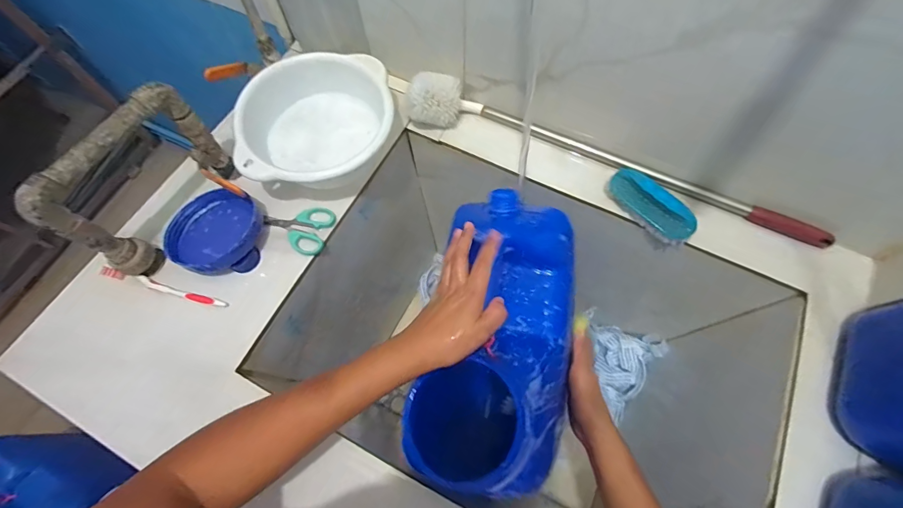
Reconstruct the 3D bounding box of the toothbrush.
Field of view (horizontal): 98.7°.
[{"bbox_3d":[-0.375,0.043,0.501,0.182,0.011,0.012,14,69,7],"label":"toothbrush"}]

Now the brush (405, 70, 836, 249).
[{"bbox_3d":[0.212,-0.144,0.532,0.592,0.061,0.075,20,69,10],"label":"brush"}]

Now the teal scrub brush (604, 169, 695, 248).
[{"bbox_3d":[0.263,-0.066,0.516,0.042,0.042,0.126,-42,72,-14],"label":"teal scrub brush"}]

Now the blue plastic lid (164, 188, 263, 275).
[{"bbox_3d":[-0.314,-0.031,0.514,0.128,0.043,0.111,27,71,12],"label":"blue plastic lid"}]

